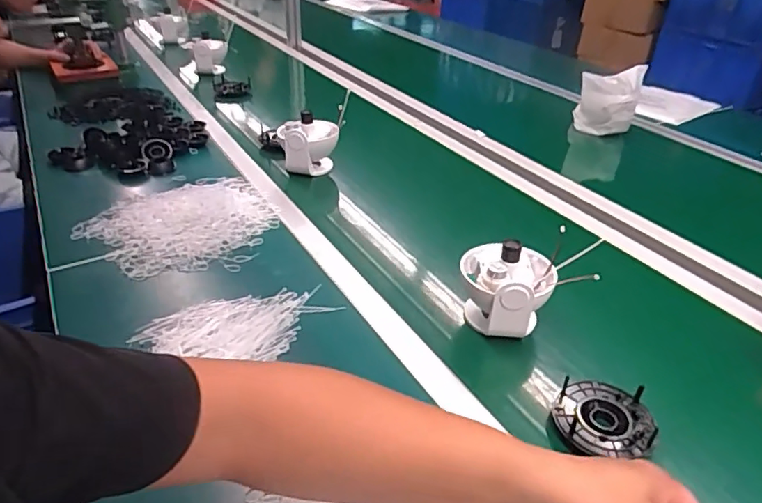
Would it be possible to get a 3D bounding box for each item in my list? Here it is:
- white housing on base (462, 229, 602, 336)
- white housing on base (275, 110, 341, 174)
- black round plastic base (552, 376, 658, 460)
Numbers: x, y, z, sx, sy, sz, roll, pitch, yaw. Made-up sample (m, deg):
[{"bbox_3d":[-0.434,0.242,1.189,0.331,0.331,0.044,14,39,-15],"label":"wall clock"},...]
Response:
[{"bbox_3d":[0.162,0.045,0.701,0.118,0.115,0.122,-6,33,-7],"label":"white housing on base"},{"bbox_3d":[-0.143,-0.209,1.088,0.110,0.134,0.084,-7,33,-9],"label":"white housing on base"},{"bbox_3d":[0.233,0.173,0.573,0.093,0.028,0.088,-1,33,0],"label":"black round plastic base"}]

